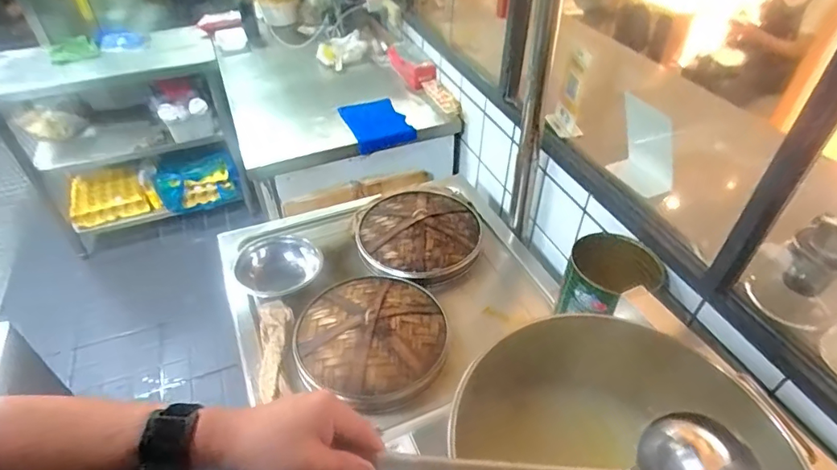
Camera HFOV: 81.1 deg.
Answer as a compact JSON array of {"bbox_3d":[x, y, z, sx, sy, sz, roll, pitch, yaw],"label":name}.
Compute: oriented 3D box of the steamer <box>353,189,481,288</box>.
[{"bbox_3d":[-0.003,-0.013,1.103,0.267,0.073,0.273,0,43,0],"label":"steamer"}]

